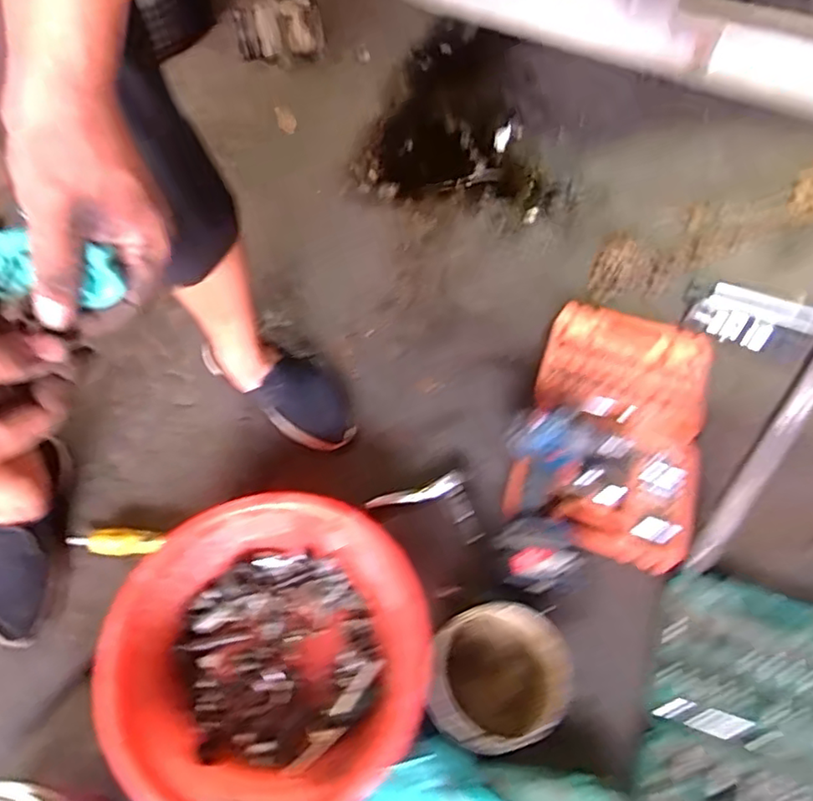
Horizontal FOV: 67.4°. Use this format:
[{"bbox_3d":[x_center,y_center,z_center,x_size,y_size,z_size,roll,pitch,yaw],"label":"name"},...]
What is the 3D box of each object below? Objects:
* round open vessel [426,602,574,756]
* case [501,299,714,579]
[{"bbox_3d":[0.110,0.349,0.761,0.158,0.136,0.156,1,61,-1],"label":"round open vessel"},{"bbox_3d":[0.332,0.024,0.967,0.265,0.053,0.414,20,62,9],"label":"case"}]

